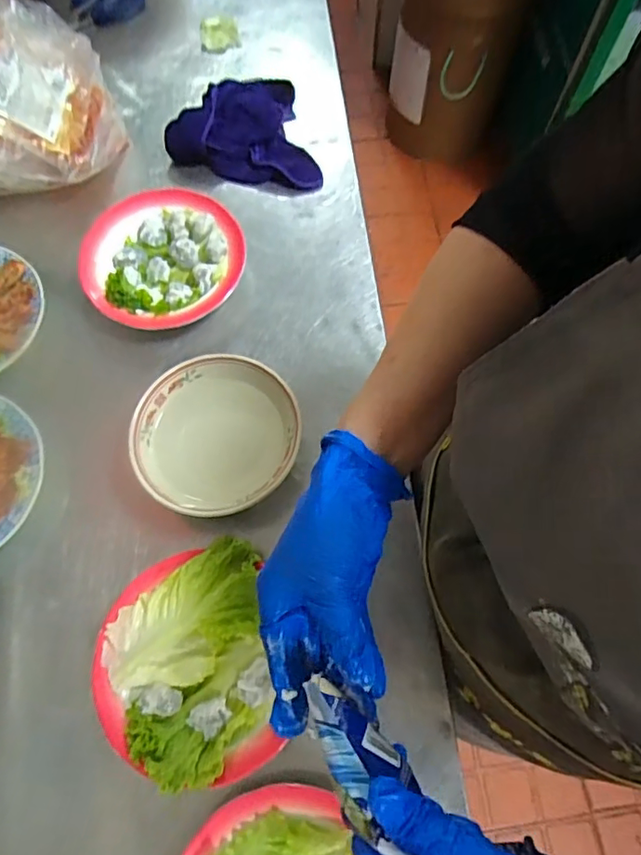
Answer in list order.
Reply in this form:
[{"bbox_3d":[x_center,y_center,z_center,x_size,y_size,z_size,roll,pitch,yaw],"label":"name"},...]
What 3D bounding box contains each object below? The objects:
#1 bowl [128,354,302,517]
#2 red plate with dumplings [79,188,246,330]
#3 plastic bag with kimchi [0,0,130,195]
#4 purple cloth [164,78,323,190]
[{"bbox_3d":[-0.093,0.010,0.515,0.139,0.046,0.147,0,68,0],"label":"bowl"},{"bbox_3d":[-0.165,-0.175,0.585,0.164,0.030,0.158,0,68,0],"label":"red plate with dumplings"},{"bbox_3d":[-0.353,-0.356,0.599,0.218,0.132,0.179,23,70,9],"label":"plastic bag with kimchi"},{"bbox_3d":[-0.082,-0.367,0.670,0.183,0.039,0.150,9,68,3],"label":"purple cloth"}]

